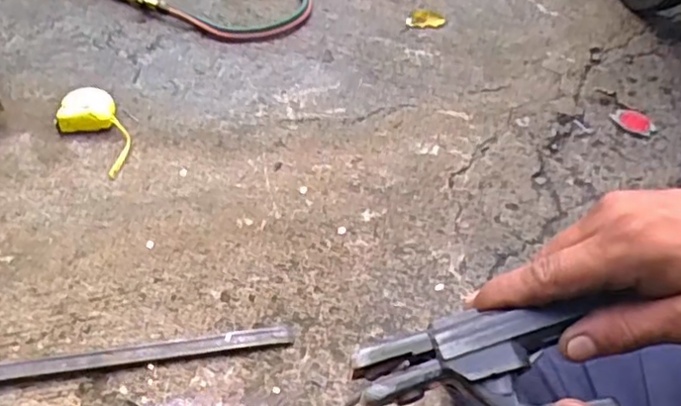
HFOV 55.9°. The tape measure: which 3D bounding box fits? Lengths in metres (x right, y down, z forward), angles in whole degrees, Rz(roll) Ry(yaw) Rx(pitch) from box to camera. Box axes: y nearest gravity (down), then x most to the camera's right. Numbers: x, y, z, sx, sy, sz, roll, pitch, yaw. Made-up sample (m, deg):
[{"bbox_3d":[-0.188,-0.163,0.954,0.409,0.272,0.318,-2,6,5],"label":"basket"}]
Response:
[{"bbox_3d":[-0.382,-0.112,0.994,0.093,0.042,0.190,-24,49,-15],"label":"tape measure"}]

